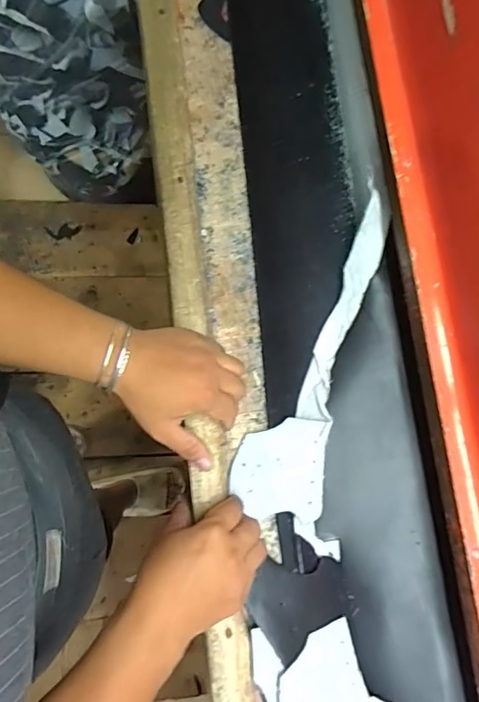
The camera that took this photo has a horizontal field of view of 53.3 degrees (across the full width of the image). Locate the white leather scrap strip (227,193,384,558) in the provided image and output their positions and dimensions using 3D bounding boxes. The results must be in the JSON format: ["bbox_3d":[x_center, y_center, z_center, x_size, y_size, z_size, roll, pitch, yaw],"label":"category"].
[{"bbox_3d":[0.074,0.016,0.509,0.119,0.028,0.374,9,78,2],"label":"white leather scrap strip"}]

